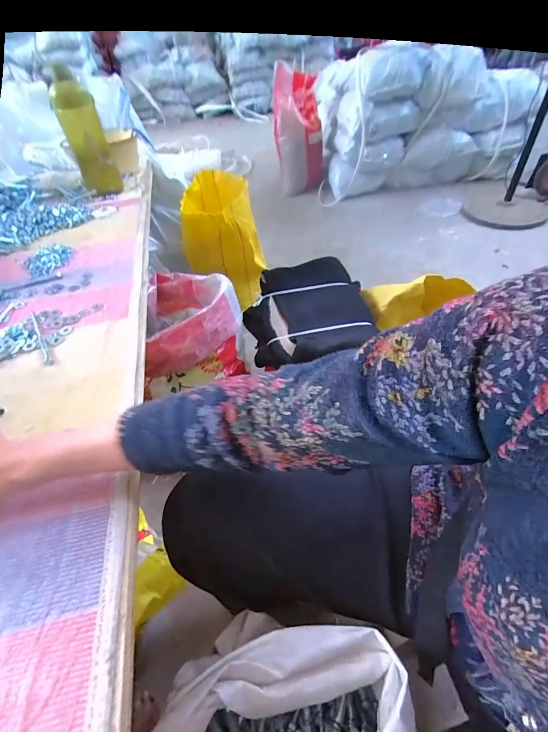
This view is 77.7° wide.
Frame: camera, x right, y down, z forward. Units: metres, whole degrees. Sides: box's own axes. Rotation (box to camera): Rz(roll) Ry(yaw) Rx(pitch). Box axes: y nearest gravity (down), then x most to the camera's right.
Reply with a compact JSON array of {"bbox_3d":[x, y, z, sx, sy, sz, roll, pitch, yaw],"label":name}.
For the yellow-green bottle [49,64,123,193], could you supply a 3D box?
[{"bbox_3d":[-0.457,-0.556,0.826,0.067,0.245,0.069,30,56,28],"label":"yellow-green bottle"}]

